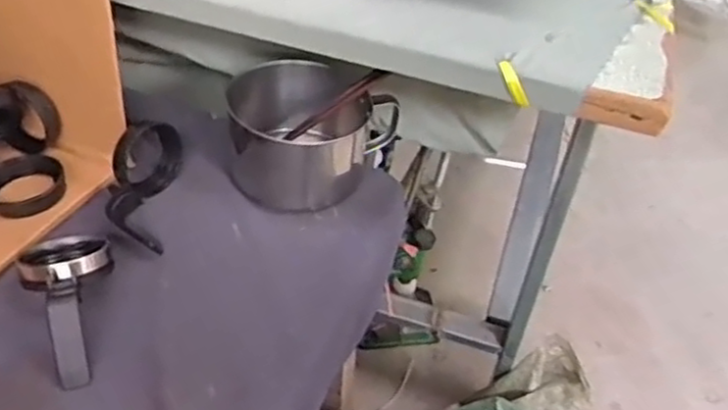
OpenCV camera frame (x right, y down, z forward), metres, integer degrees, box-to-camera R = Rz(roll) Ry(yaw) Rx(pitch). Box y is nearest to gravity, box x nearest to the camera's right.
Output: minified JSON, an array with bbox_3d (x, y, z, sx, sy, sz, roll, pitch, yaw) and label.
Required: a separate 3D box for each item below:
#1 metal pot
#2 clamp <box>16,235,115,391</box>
[{"bbox_3d":[-0.053,-0.077,0.698,0.114,0.101,0.156,31,48,24],"label":"metal pot"},{"bbox_3d":[-0.229,0.073,0.554,0.070,0.041,0.137,-16,47,-22],"label":"clamp"}]

